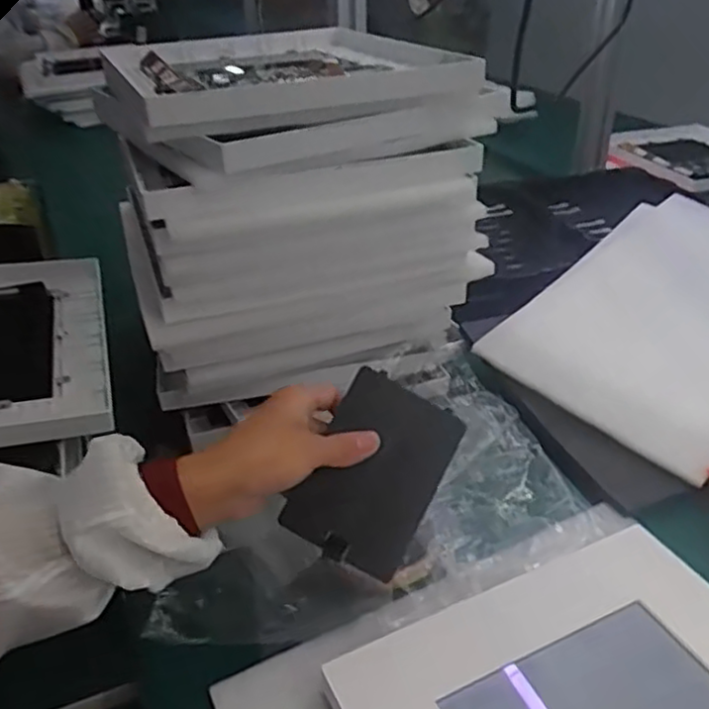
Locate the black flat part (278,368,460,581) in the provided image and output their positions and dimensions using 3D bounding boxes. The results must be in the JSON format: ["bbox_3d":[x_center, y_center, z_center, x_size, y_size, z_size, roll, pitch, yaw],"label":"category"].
[{"bbox_3d":[0.015,0.079,0.467,0.083,0.011,0.117,31,80,0],"label":"black flat part"}]

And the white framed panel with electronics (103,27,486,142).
[{"bbox_3d":[-0.084,-0.279,0.676,0.290,0.048,0.396,-10,33,-13],"label":"white framed panel with electronics"}]

